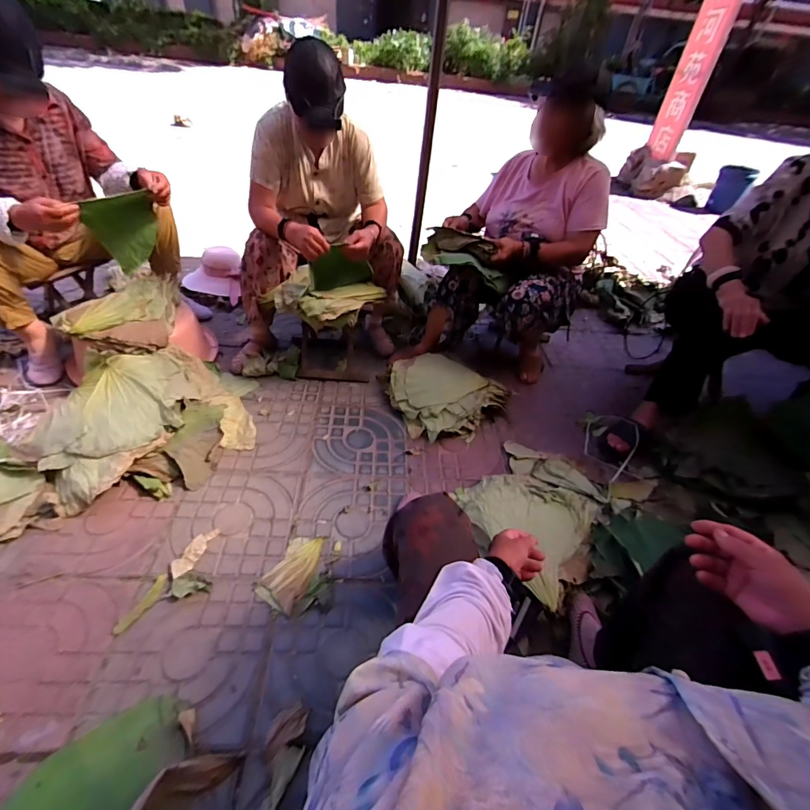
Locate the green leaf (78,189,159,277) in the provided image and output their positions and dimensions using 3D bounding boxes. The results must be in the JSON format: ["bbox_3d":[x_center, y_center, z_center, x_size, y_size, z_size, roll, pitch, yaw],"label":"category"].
[{"bbox_3d":[-0.859,-0.534,1.267,0.183,0.214,0.049,-29,54,-32],"label":"green leaf"}]

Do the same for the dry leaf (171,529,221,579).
[{"bbox_3d":[-0.501,0.346,0.972,0.047,0.015,0.137,15,42,9],"label":"dry leaf"}]

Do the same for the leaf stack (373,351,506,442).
[{"bbox_3d":[0.127,-0.025,1.376,0.423,0.131,0.271,11,41,5],"label":"leaf stack"}]

